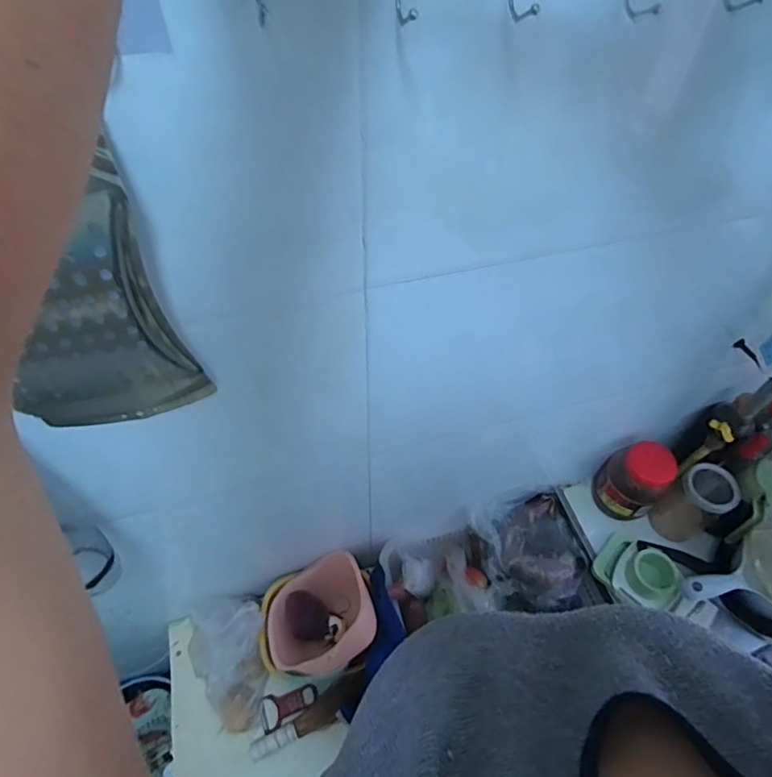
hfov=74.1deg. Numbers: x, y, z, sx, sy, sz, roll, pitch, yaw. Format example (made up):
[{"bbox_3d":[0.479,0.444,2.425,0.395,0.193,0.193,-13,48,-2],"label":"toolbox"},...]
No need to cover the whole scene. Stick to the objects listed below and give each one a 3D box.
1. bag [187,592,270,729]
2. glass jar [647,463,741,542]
[{"bbox_3d":[-0.251,0.448,0.845,0.104,0.232,0.076,-6,21,-6],"label":"bag"},{"bbox_3d":[0.542,0.199,0.893,0.084,0.159,0.088,1,54,-1],"label":"glass jar"}]

